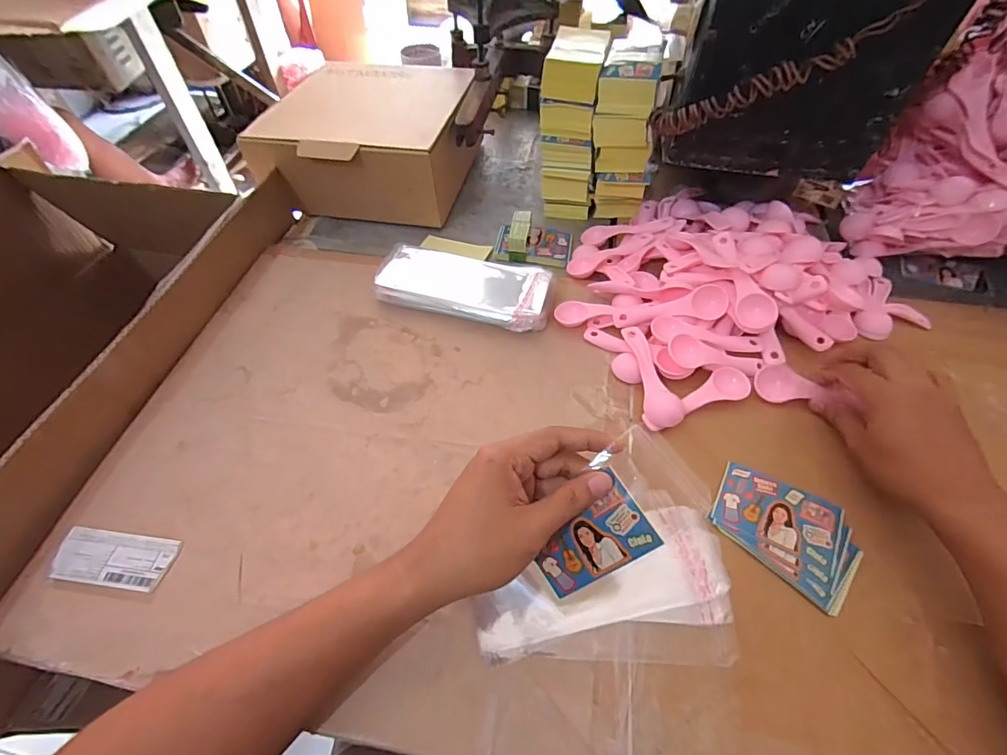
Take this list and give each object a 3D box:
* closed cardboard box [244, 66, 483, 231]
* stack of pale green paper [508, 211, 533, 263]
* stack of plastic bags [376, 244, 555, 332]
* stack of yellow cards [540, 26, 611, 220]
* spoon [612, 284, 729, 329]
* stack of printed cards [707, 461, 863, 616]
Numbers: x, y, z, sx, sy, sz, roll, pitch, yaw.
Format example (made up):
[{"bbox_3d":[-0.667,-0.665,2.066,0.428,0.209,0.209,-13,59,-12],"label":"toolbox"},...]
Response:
[{"bbox_3d":[-0.178,-0.340,0.643,0.253,0.099,0.236,10,54,7],"label":"closed cardboard box"},{"bbox_3d":[0.021,-0.178,0.574,0.024,0.034,0.059,8,54,5],"label":"stack of pale green paper"},{"bbox_3d":[-0.045,-0.104,0.519,0.197,0.033,0.088,13,55,9],"label":"stack of plastic bags"},{"bbox_3d":[0.085,-0.312,0.574,0.074,0.174,0.107,9,54,6],"label":"stack of yellow cards"},{"bbox_3d":[0.172,-0.071,0.474,0.111,0.023,0.025,-8,55,12],"label":"spoon"},{"bbox_3d":[0.224,0.121,0.366,0.106,0.007,0.079,32,60,21],"label":"stack of printed cards"}]

